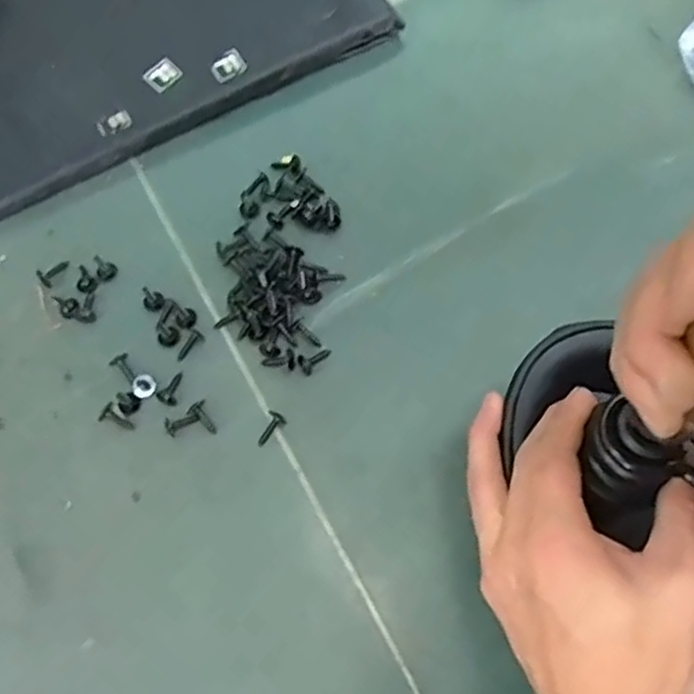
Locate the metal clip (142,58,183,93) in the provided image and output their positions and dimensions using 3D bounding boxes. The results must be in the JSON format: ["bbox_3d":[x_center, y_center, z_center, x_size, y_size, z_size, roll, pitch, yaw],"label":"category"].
[{"bbox_3d":[-0.130,-0.191,0.493,0.023,0.006,0.020,-42,73,-13],"label":"metal clip"}]

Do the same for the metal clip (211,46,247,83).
[{"bbox_3d":[-0.082,-0.196,0.492,0.018,0.004,0.025,45,86,-9],"label":"metal clip"}]

